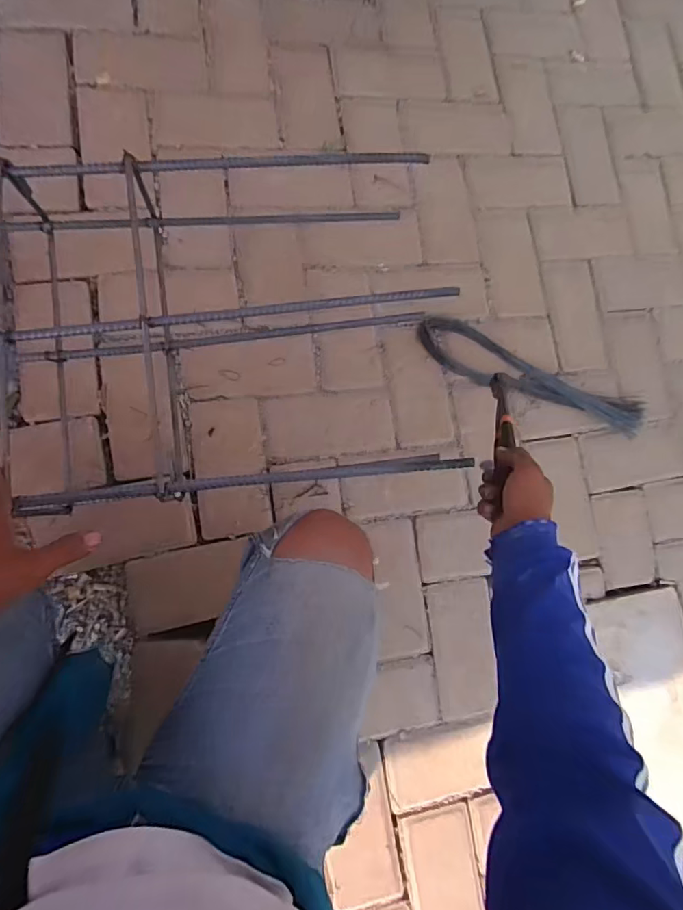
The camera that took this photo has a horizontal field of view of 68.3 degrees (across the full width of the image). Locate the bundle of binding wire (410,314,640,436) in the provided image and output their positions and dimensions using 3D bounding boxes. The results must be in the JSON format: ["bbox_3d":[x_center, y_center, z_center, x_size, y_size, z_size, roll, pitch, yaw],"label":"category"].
[{"bbox_3d":[0.332,-0.135,0.885,0.422,0.023,0.082,22,77,-6],"label":"bundle of binding wire"}]

